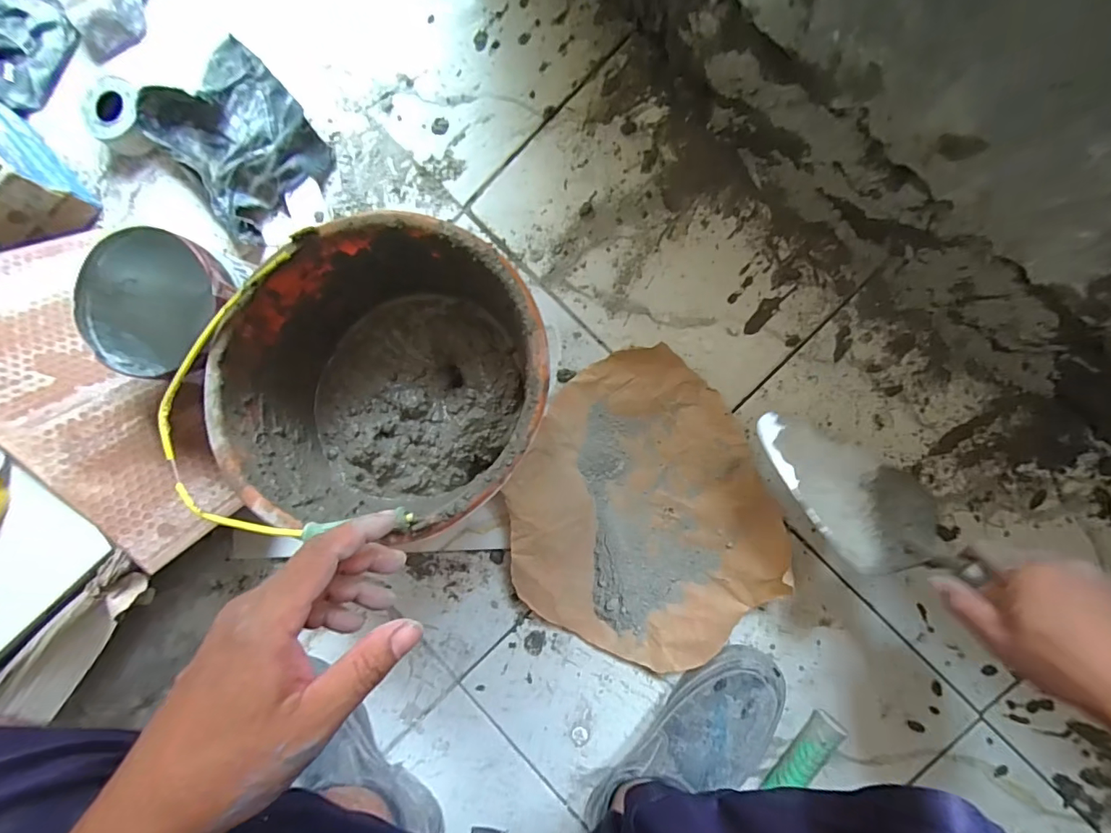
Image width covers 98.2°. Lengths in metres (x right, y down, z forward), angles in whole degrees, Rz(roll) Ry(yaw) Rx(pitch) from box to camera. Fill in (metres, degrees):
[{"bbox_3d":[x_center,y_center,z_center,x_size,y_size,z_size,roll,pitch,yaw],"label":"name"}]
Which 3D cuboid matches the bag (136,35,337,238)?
[{"bbox_3d":[-0.399,-0.351,0.611,0.167,0.043,0.212,-40,84,4],"label":"bag"}]

